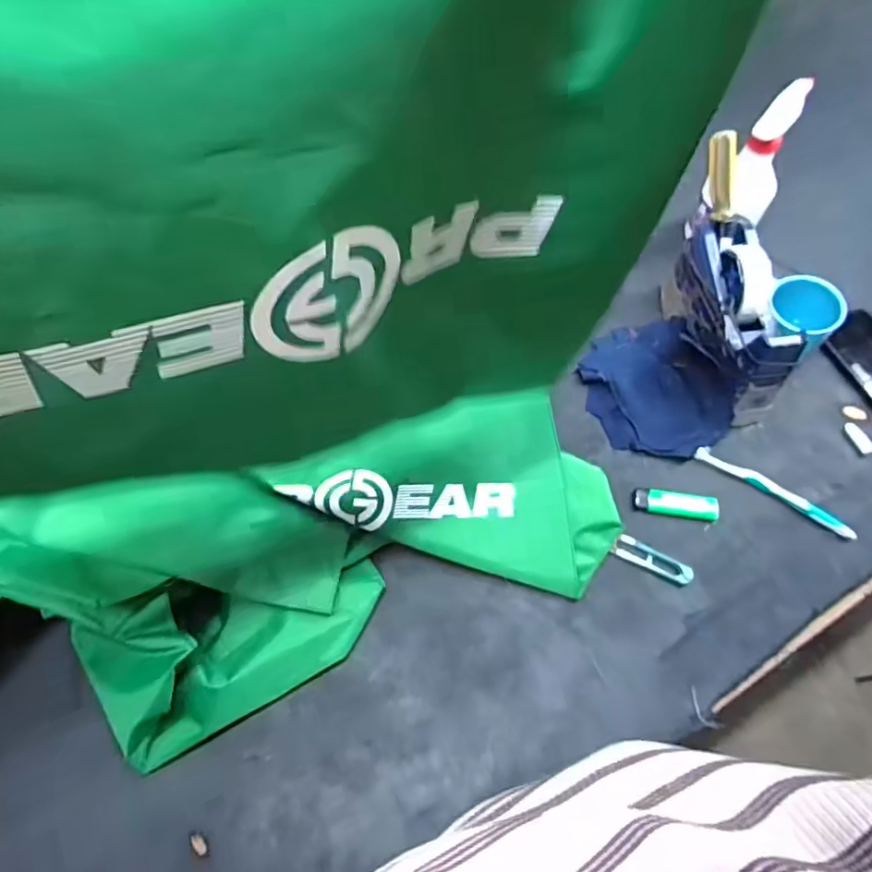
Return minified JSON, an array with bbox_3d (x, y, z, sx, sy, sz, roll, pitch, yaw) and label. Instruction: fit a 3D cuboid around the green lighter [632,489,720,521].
[{"bbox_3d":[0.242,0.068,0.562,0.079,0.015,0.026,6,62,4],"label":"green lighter"}]

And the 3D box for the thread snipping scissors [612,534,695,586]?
[{"bbox_3d":[0.211,0.120,0.540,0.075,0.011,0.023,25,66,14],"label":"thread snipping scissors"}]

